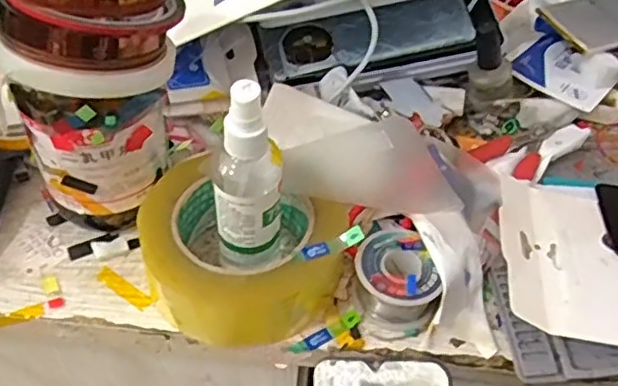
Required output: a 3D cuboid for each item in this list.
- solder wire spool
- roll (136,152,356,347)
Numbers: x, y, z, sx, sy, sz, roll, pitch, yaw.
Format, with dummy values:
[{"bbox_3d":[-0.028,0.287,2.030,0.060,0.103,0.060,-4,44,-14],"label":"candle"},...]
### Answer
[{"bbox_3d":[0.050,0.054,0.378,0.044,0.033,0.054,-10,49,-10],"label":"solder wire spool"},{"bbox_3d":[-0.043,0.034,0.378,0.111,0.052,0.105,1,48,-1],"label":"roll"}]

